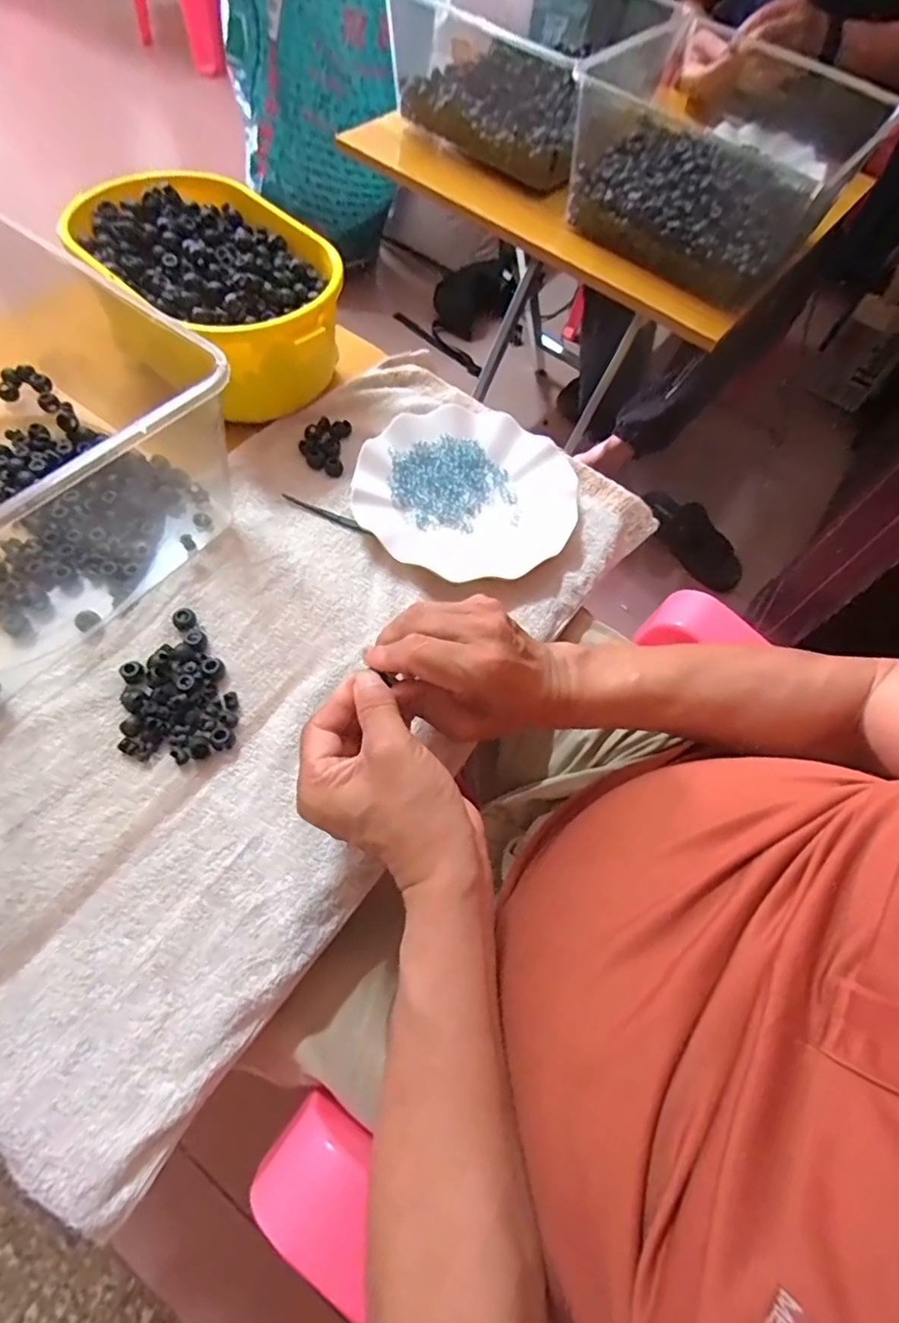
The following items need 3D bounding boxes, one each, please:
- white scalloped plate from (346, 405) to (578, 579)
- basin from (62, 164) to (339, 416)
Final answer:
[{"bbox_3d":[0.018,-0.148,0.486,0.175,0.020,0.185,3,62,-5],"label":"white scalloped plate"},{"bbox_3d":[-0.197,-0.308,0.503,0.162,0.102,0.234,-39,72,-23],"label":"basin"}]

